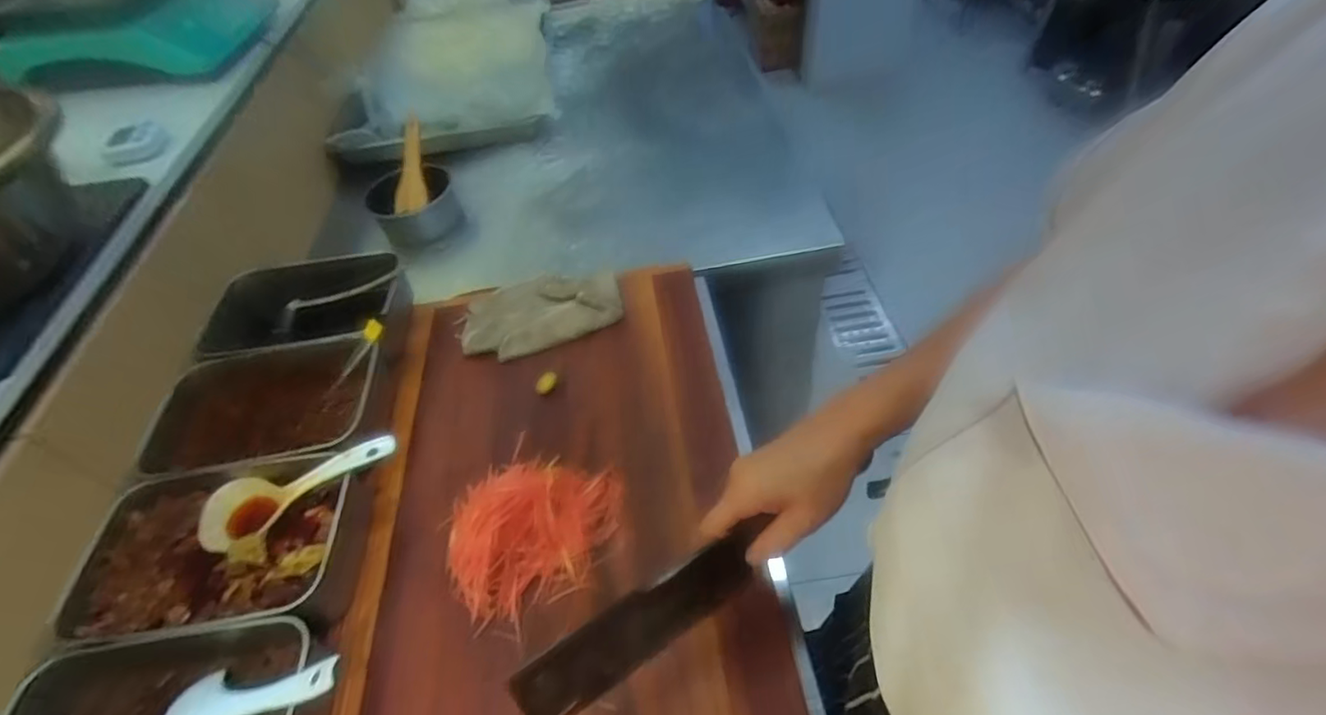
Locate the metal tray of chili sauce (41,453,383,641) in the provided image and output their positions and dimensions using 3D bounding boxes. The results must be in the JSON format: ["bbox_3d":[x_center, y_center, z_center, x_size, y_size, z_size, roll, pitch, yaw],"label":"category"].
[{"bbox_3d":[-0.387,0.174,0.534,0.212,0.061,0.155,-5,49,2],"label":"metal tray of chili sauce"}]

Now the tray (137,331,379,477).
[{"bbox_3d":[-0.426,0.065,0.645,0.237,0.076,0.151,-11,49,-3],"label":"tray"}]

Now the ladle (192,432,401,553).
[{"bbox_3d":[-0.335,0.120,0.541,0.187,0.032,0.062,-12,49,-4],"label":"ladle"}]

